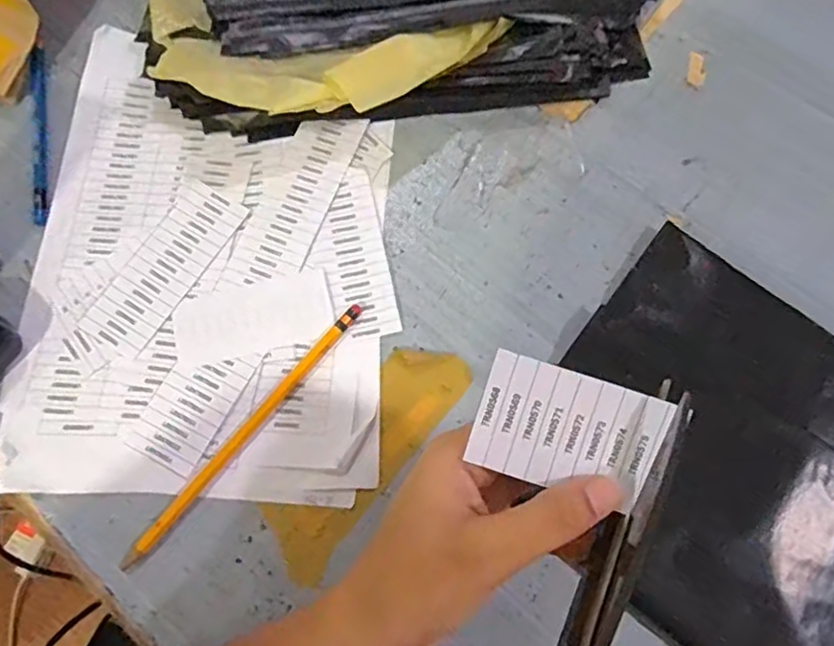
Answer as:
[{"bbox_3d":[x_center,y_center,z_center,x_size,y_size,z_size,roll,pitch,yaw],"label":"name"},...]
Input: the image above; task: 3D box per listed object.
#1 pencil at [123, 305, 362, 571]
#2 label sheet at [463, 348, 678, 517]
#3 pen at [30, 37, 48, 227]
[{"bbox_3d":[-0.094,0.059,0.349,0.008,0.007,0.183,38,76,12],"label":"pencil"},{"bbox_3d":[0.054,0.039,0.225,0.064,0.004,0.043,18,95,6],"label":"label sheet"},{"bbox_3d":[-0.252,-0.129,0.410,0.011,0.006,0.138,-10,71,-3],"label":"pen"}]

